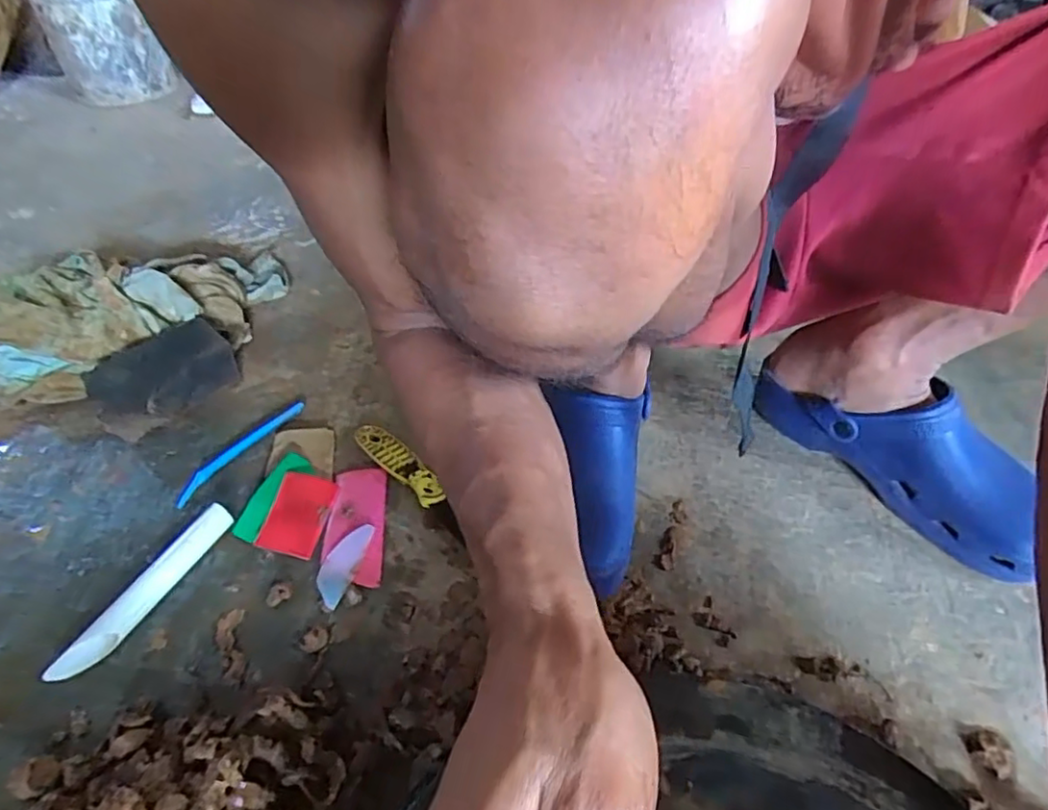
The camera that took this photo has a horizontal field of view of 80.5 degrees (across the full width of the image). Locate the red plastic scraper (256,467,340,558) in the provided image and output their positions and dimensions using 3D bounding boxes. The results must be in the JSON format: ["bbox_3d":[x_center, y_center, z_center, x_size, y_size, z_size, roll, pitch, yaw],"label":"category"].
[{"bbox_3d":[-0.189,0.089,0.520,0.046,0.005,0.078,18,44,-8],"label":"red plastic scraper"}]

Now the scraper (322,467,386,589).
[{"bbox_3d":[-0.140,0.098,0.513,0.046,0.010,0.112,-4,46,-4],"label":"scraper"}]

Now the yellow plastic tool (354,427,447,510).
[{"bbox_3d":[-0.111,0.052,0.553,0.112,0.017,0.031,36,55,29],"label":"yellow plastic tool"}]

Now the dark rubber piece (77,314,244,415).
[{"bbox_3d":[-0.351,-0.030,0.608,0.125,0.054,0.078,-30,53,-27],"label":"dark rubber piece"}]

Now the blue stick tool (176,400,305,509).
[{"bbox_3d":[-0.260,0.040,0.569,0.021,0.009,0.140,27,51,23],"label":"blue stick tool"}]

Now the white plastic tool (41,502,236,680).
[{"bbox_3d":[-0.283,0.139,0.467,0.018,0.024,0.150,21,49,19],"label":"white plastic tool"}]

